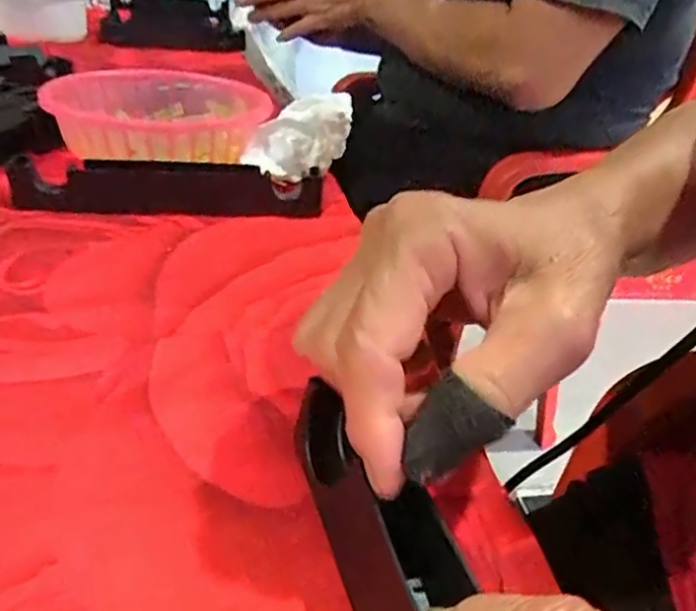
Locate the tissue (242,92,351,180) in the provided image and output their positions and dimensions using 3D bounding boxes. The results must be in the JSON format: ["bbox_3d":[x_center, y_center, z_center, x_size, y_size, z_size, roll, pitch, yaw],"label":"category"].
[{"bbox_3d":[-0.039,-0.126,0.475,0.076,0.066,0.044,5,30,-6],"label":"tissue"}]

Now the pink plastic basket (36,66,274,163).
[{"bbox_3d":[-0.148,-0.145,0.500,0.164,0.052,0.166,-8,33,-26],"label":"pink plastic basket"}]

